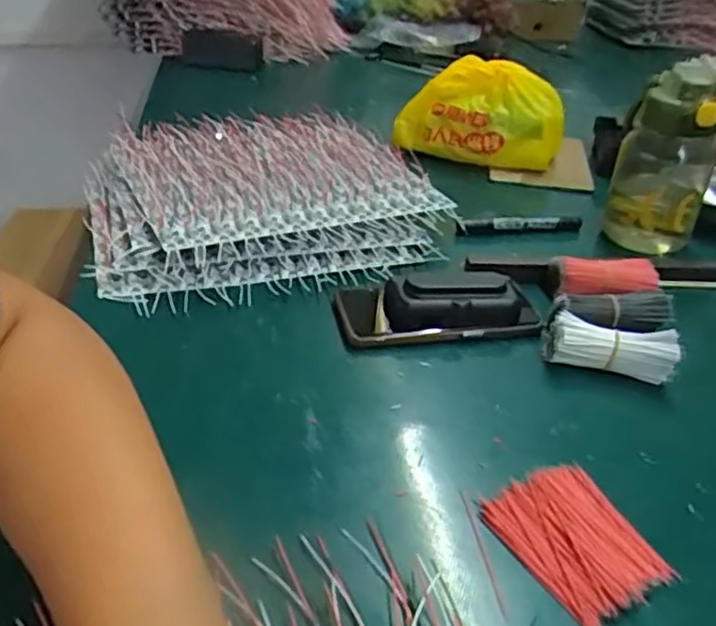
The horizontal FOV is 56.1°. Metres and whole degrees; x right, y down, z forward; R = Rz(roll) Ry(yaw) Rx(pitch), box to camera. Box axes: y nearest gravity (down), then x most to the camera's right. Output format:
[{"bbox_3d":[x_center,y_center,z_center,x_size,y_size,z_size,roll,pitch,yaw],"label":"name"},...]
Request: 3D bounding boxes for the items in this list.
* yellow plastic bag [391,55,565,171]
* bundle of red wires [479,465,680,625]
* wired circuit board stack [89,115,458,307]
[{"bbox_3d":[0.146,-0.242,0.823,0.202,0.117,0.064,9,36,10],"label":"yellow plastic bag"},{"bbox_3d":[0.123,0.124,0.376,0.074,0.013,0.087,-19,40,-29],"label":"bundle of red wires"},{"bbox_3d":[-0.104,-0.131,0.701,0.333,0.048,0.331,-9,36,-19],"label":"wired circuit board stack"}]

